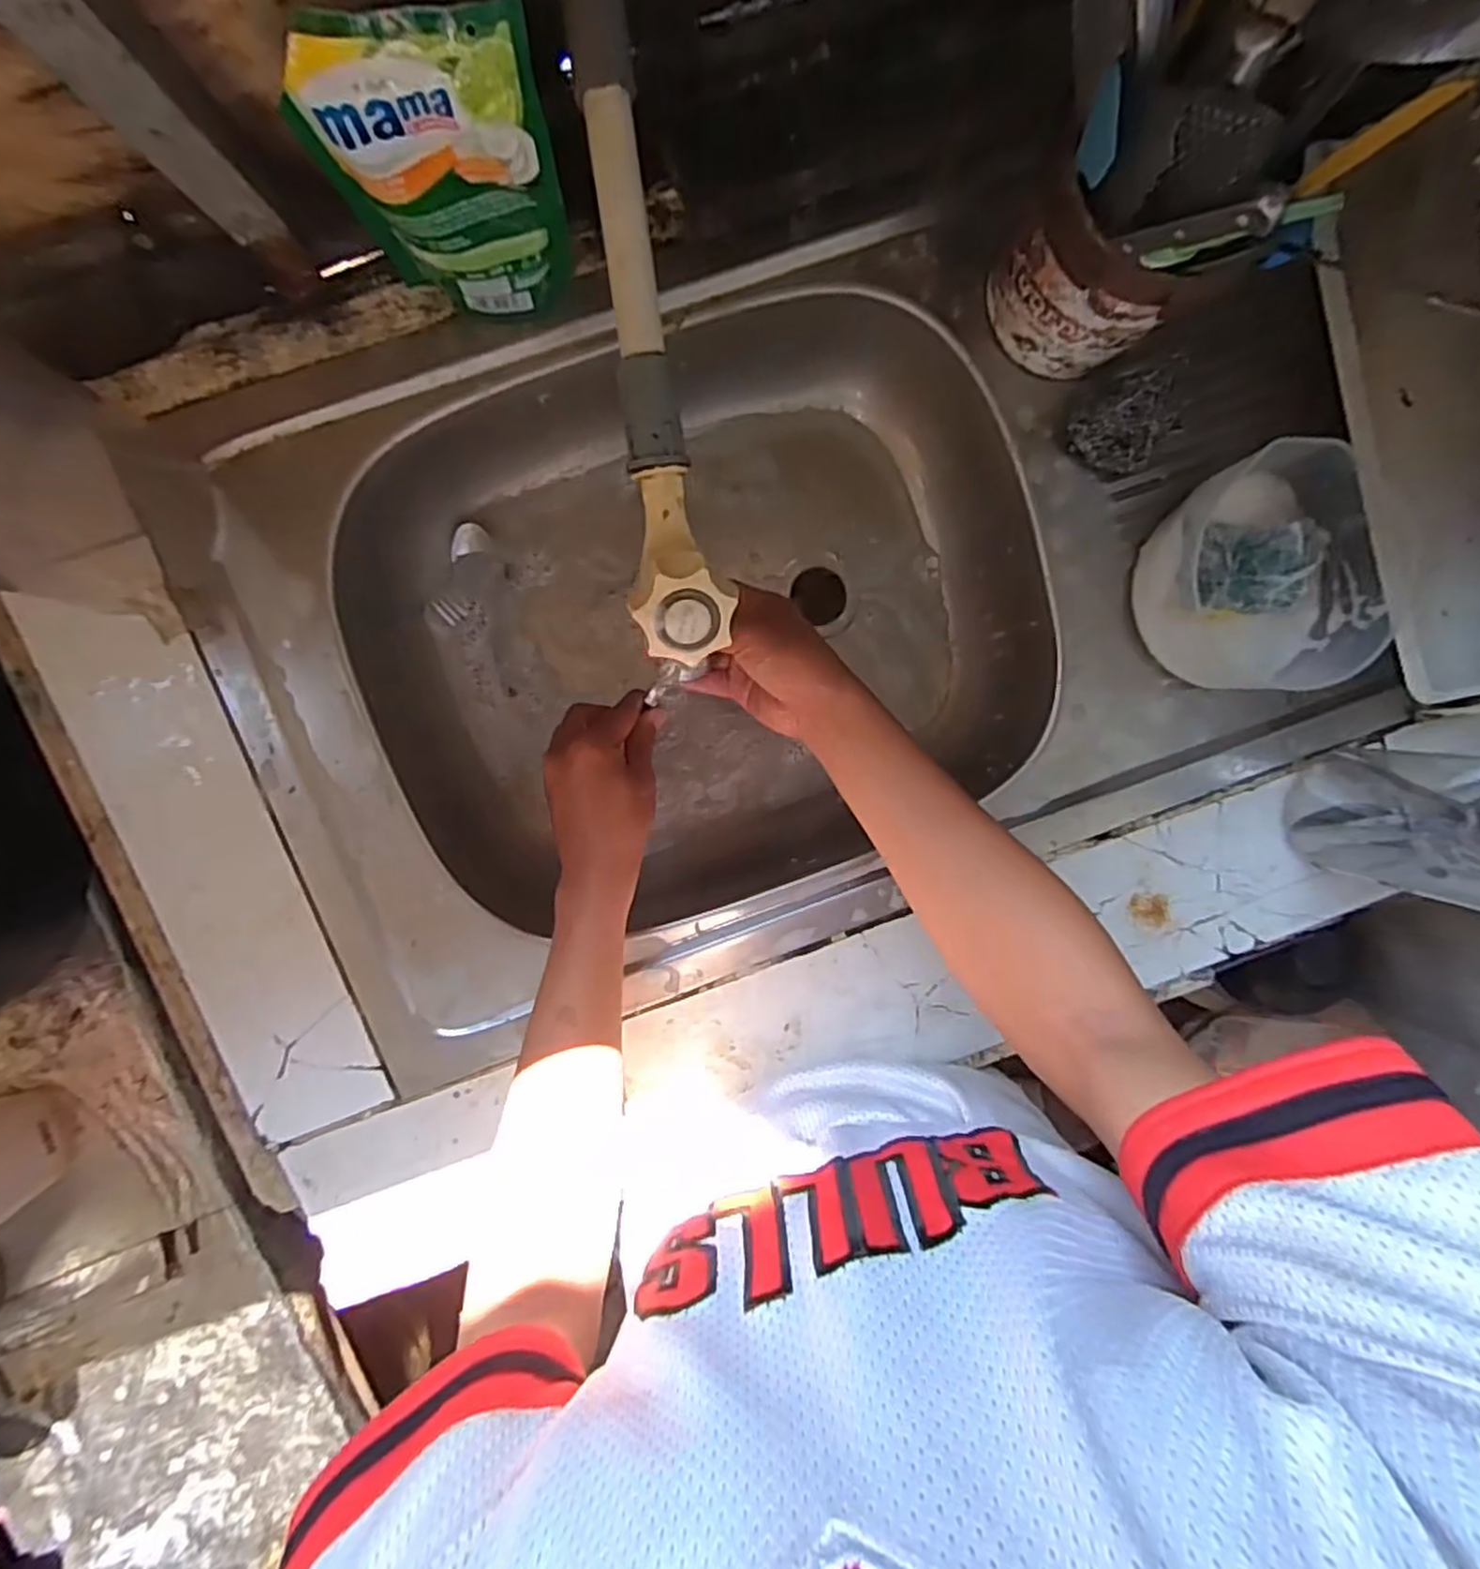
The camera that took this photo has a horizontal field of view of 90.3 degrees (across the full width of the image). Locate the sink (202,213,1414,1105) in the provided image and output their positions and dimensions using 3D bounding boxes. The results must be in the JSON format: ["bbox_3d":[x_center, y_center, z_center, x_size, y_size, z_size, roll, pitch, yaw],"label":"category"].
[{"bbox_3d":[0.019,-0.122,0.548,0.695,0.129,0.446,-21,98,-1],"label":"sink"}]

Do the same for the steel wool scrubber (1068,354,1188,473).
[{"bbox_3d":[0.259,-0.240,0.482,0.071,0.040,0.058,-44,98,2],"label":"steel wool scrubber"}]

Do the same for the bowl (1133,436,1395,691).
[{"bbox_3d":[0.347,-0.138,0.477,0.144,0.055,0.146,-1,97,-4],"label":"bowl"}]

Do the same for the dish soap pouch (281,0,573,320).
[{"bbox_3d":[-0.148,-0.306,0.379,0.106,0.159,0.053,-3,97,-4],"label":"dish soap pouch"}]

